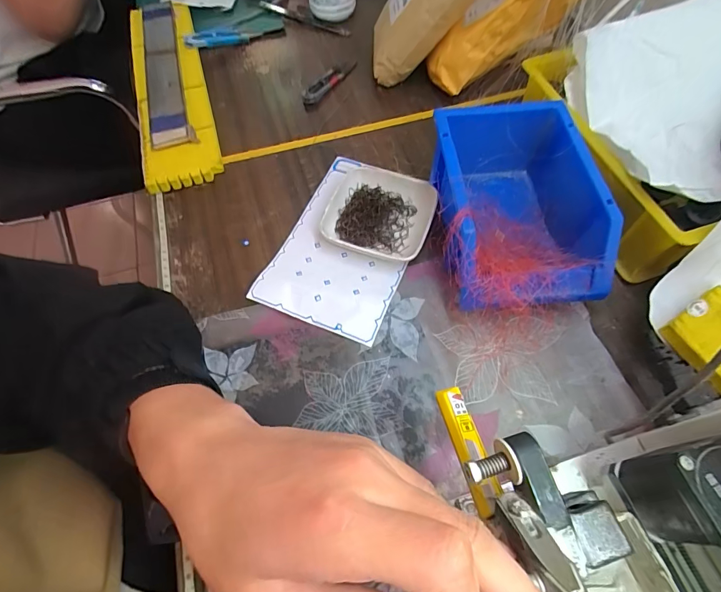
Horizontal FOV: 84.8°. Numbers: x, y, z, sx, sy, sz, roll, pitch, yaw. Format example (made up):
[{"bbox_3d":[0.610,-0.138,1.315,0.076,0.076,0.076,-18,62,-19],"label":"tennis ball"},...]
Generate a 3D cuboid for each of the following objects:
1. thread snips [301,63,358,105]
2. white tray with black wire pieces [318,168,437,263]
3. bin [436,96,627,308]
[{"bbox_3d":[-0.042,-0.274,0.501,0.021,0.014,0.102,31,67,15],"label":"thread snips"},{"bbox_3d":[0.019,-0.081,0.389,0.095,0.022,0.106,17,64,9],"label":"white tray with black wire pieces"},{"bbox_3d":[0.132,-0.074,0.350,0.133,0.079,0.184,0,63,0],"label":"bin"}]

